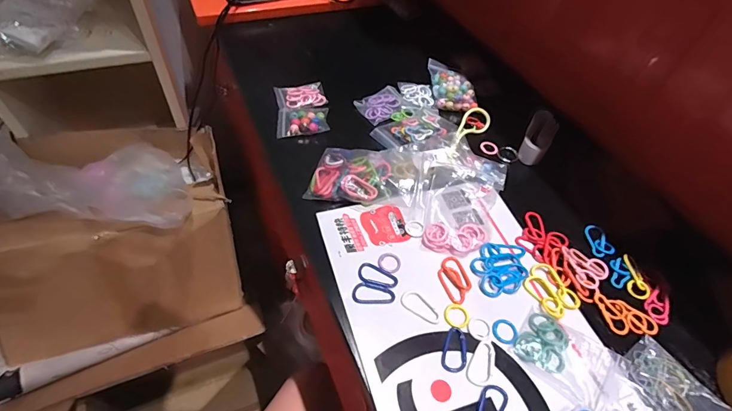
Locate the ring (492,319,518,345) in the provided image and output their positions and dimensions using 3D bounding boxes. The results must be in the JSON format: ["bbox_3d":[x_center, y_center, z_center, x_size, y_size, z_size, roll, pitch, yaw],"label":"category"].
[{"bbox_3d":[0.143,0.129,0.401,0.025,0.004,0.025,2,52,-3],"label":"ring"}]

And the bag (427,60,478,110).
[{"bbox_3d":[0.141,-0.197,0.644,0.061,0.021,0.106,-3,52,-7],"label":"bag"}]

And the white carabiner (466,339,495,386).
[{"bbox_3d":[0.115,0.152,0.380,0.023,0.004,0.047,31,56,19],"label":"white carabiner"}]

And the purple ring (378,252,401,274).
[{"bbox_3d":[0.027,0.064,0.442,0.026,0.004,0.026,2,52,-3],"label":"purple ring"}]

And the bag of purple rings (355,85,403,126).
[{"bbox_3d":[0.026,-0.159,0.615,0.077,0.007,0.055,-31,60,-25],"label":"bag of purple rings"}]

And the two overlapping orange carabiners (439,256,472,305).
[{"bbox_3d":[0.099,0.081,0.433,0.032,0.004,0.054,-14,54,-15],"label":"two overlapping orange carabiners"}]

